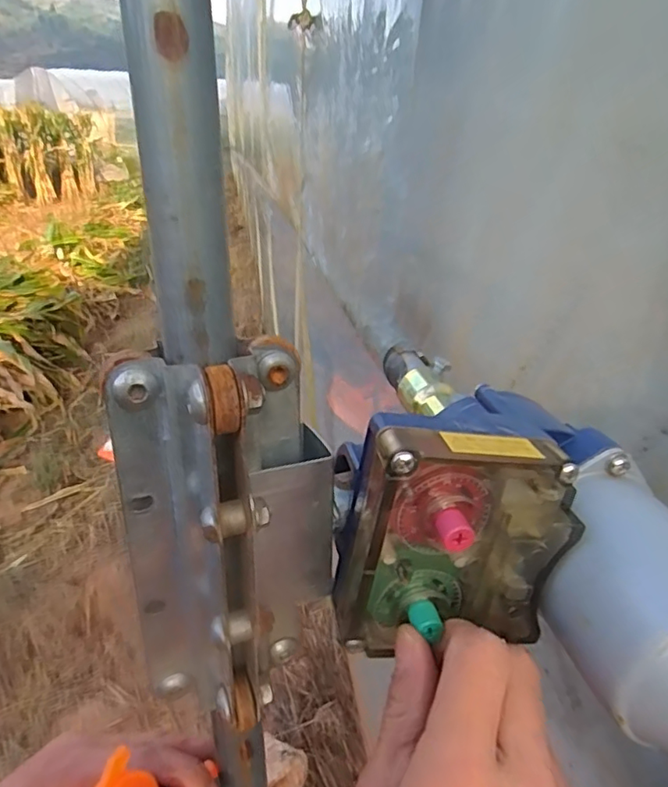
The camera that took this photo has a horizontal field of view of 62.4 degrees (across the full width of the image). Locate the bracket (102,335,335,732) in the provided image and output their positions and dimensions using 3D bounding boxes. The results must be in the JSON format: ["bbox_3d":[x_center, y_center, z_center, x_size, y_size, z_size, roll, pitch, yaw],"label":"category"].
[{"bbox_3d":[-0.040,0.055,0.217,0.048,0.148,0.062,19,29,36],"label":"bracket"}]

